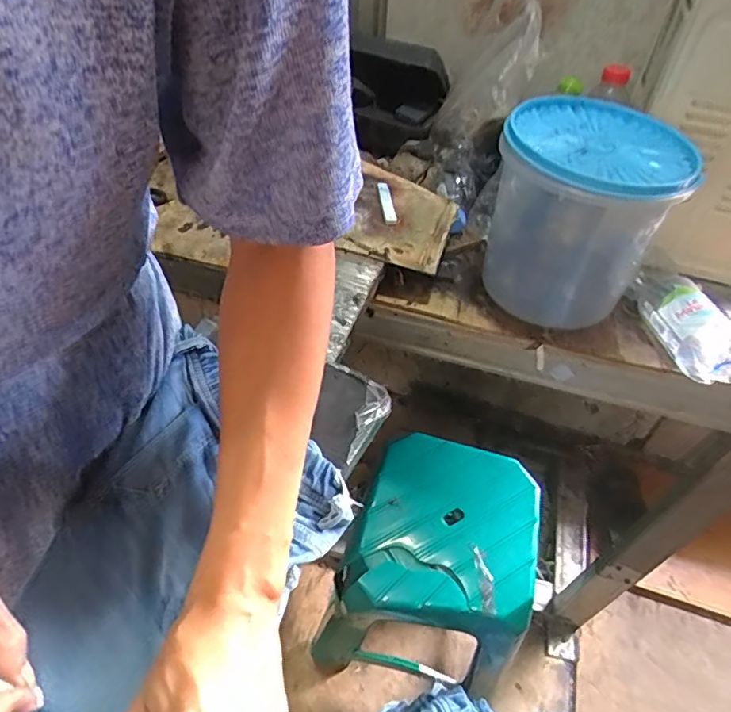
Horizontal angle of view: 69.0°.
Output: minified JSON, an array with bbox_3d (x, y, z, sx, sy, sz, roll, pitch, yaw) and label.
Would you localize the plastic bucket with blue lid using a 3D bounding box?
[{"bbox_3d":[0.232,-0.148,0.603,0.177,0.211,0.160,17,48,12],"label":"plastic bucket with blue lid"}]

